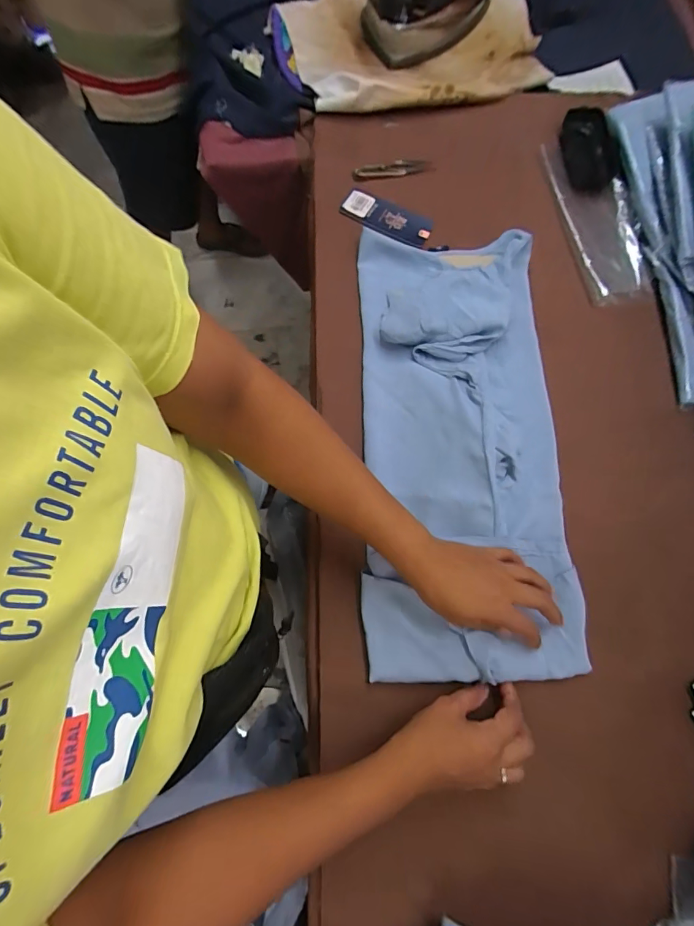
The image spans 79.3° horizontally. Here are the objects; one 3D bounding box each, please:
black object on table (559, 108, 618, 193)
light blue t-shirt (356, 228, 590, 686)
[{"bbox_3d":[0.335,-0.438,0.582,0.062,0.032,0.119,0,76,-1],"label":"black object on table"},{"bbox_3d":[0.124,-0.036,0.452,0.215,0.055,0.497,-1,76,1],"label":"light blue t-shirt"}]

